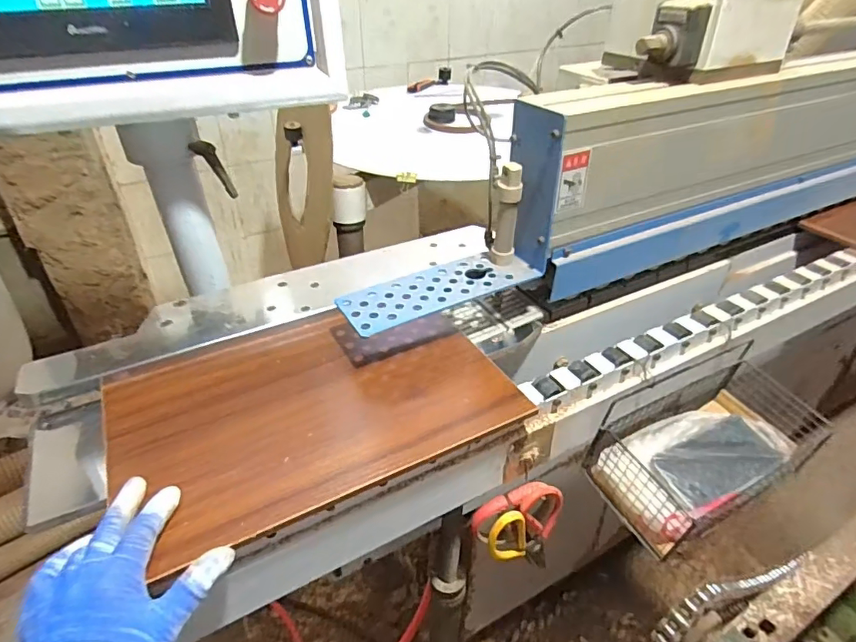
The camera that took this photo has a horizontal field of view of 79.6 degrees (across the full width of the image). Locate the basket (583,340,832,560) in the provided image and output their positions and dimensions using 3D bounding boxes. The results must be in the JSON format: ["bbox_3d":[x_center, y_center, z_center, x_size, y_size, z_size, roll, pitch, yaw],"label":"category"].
[{"bbox_3d":[0.331,0.141,0.613,0.260,0.115,0.142,-21,42,-24],"label":"basket"}]

